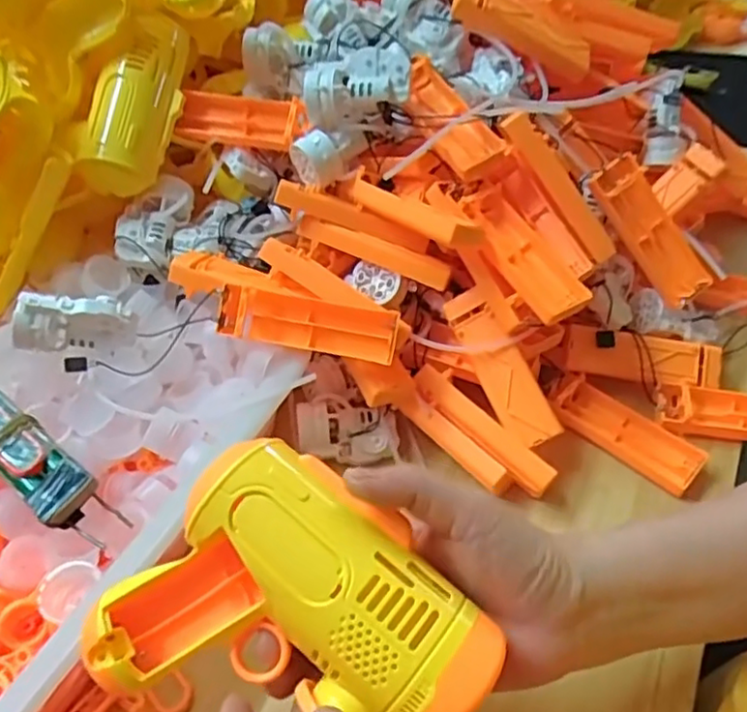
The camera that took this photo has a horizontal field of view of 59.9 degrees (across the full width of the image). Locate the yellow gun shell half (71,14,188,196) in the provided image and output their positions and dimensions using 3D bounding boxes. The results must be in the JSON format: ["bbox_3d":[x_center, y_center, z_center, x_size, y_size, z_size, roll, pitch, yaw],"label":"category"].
[{"bbox_3d":[-0.168,-0.178,0.455,0.053,0.029,0.127,12,79,16],"label":"yellow gun shell half"}]

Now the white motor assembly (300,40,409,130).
[{"bbox_3d":[-0.011,-0.176,0.425,0.069,0.045,0.032,-4,46,2],"label":"white motor assembly"}]

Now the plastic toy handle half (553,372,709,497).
[{"bbox_3d":[0.167,0.050,0.434,0.099,0.022,0.038,29,55,29],"label":"plastic toy handle half"}]

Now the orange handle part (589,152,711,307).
[{"bbox_3d":[0.192,-0.086,0.448,0.033,0.025,0.109,-43,101,-31],"label":"orange handle part"}]

